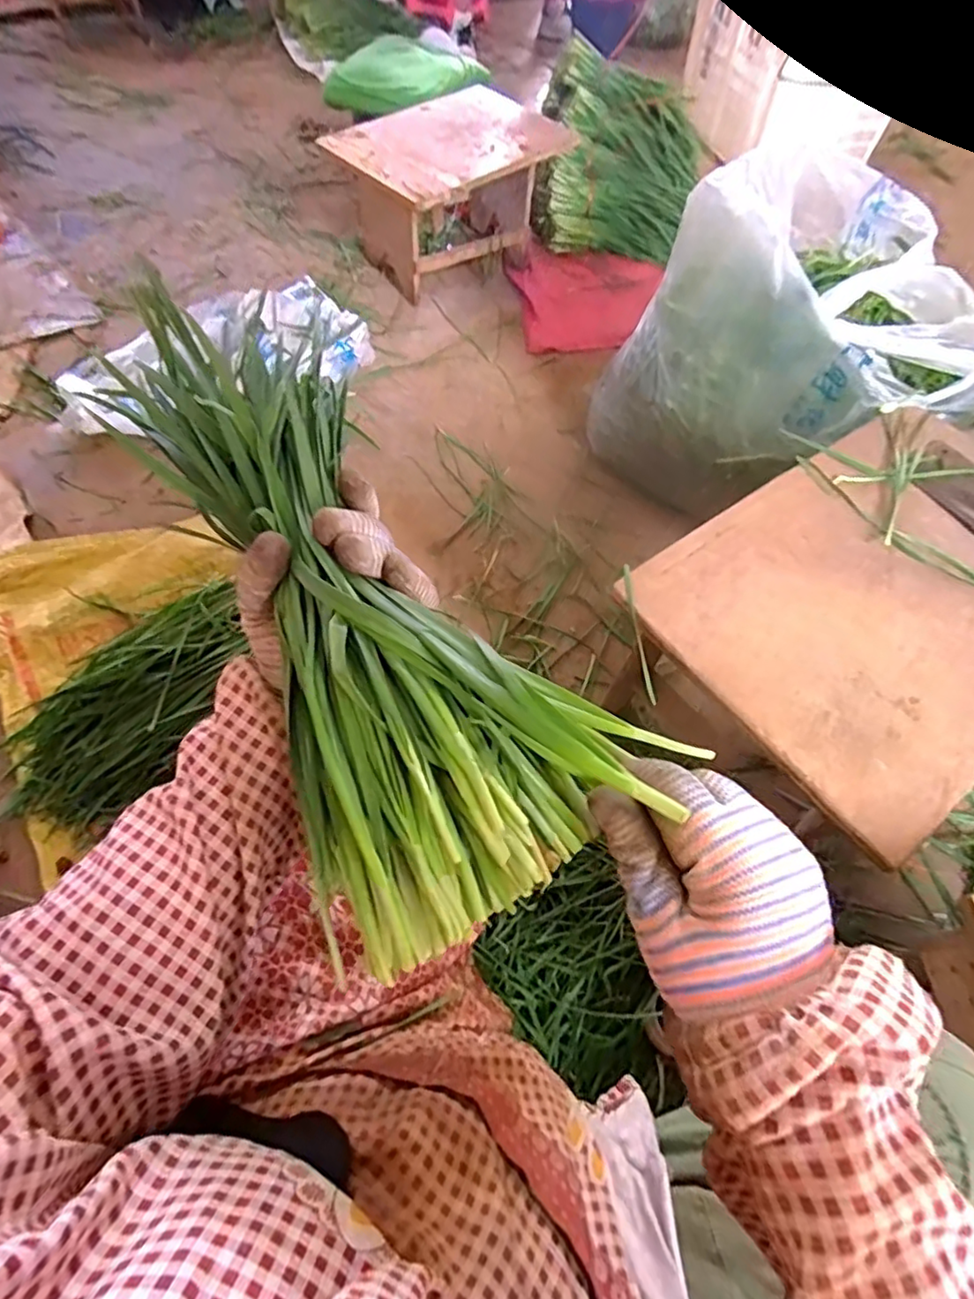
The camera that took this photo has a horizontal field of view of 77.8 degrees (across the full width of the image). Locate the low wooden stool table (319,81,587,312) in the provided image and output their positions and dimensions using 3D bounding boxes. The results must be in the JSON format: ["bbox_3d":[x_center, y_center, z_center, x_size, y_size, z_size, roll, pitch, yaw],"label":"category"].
[{"bbox_3d":[-0.089,-1.121,1.506,0.484,0.291,0.387,-38,67,-23],"label":"low wooden stool table"}]

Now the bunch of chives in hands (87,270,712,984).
[{"bbox_3d":[-0.074,-0.030,0.294,0.134,0.085,0.331,-29,68,-19],"label":"bunch of chives in hands"}]

